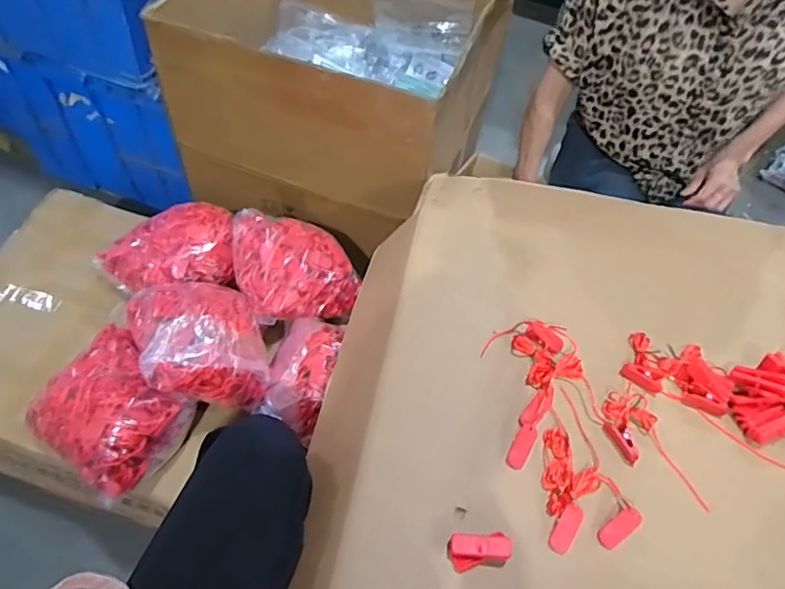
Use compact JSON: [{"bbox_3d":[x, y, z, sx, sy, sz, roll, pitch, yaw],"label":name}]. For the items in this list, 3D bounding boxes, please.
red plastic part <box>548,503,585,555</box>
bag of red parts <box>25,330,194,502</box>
[{"bbox_3d":[0.180,0.242,0.568,0.022,0.008,0.051,28,84,14],"label":"red plastic part"},{"bbox_3d":[-0.384,0.157,0.751,0.190,0.105,0.164,34,60,17],"label":"bag of red parts"}]

